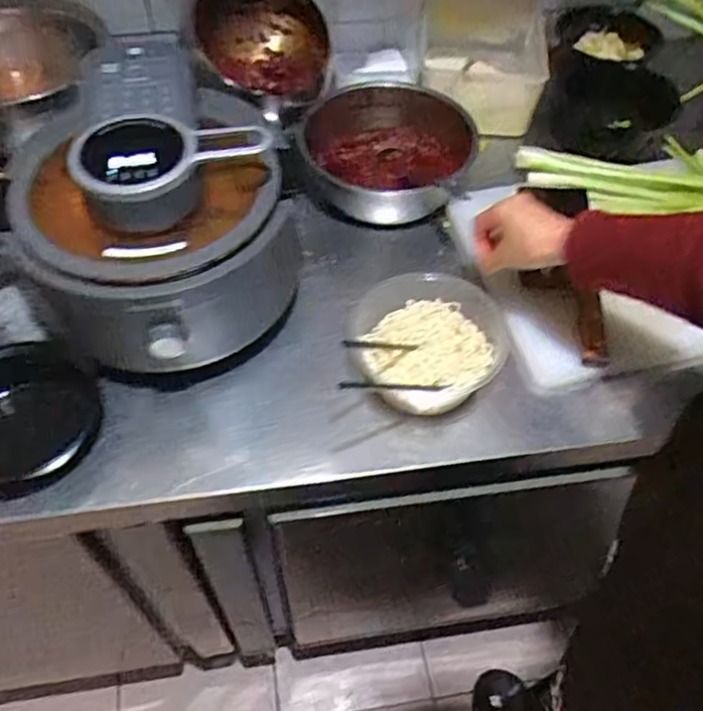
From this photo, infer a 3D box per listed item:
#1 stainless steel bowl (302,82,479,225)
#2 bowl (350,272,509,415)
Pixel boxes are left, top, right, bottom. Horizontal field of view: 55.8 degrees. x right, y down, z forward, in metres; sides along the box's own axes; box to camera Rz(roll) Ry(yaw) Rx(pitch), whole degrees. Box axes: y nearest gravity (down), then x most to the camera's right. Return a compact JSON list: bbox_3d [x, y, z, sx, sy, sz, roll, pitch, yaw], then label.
[{"bbox_3d":[0.050,-0.279,0.929,0.224,0.091,0.233,0,52,0],"label":"stainless steel bowl"},{"bbox_3d":[0.087,-0.016,0.744,0.166,0.091,0.160,0,52,0],"label":"bowl"}]

